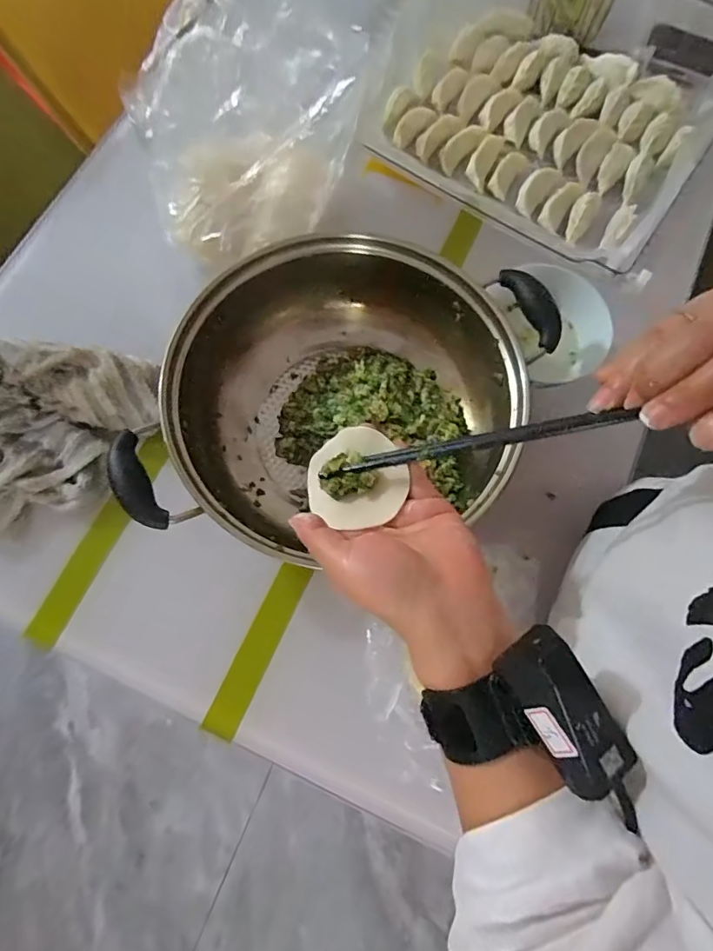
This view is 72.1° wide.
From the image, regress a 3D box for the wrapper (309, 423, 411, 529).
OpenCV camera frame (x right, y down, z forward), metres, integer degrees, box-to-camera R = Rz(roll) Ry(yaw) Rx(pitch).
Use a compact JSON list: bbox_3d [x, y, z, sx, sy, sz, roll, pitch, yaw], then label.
[{"bbox_3d":[-0.003,-0.001,0.325,0.067,0.022,0.067,-3,78,16],"label":"wrapper"}]

